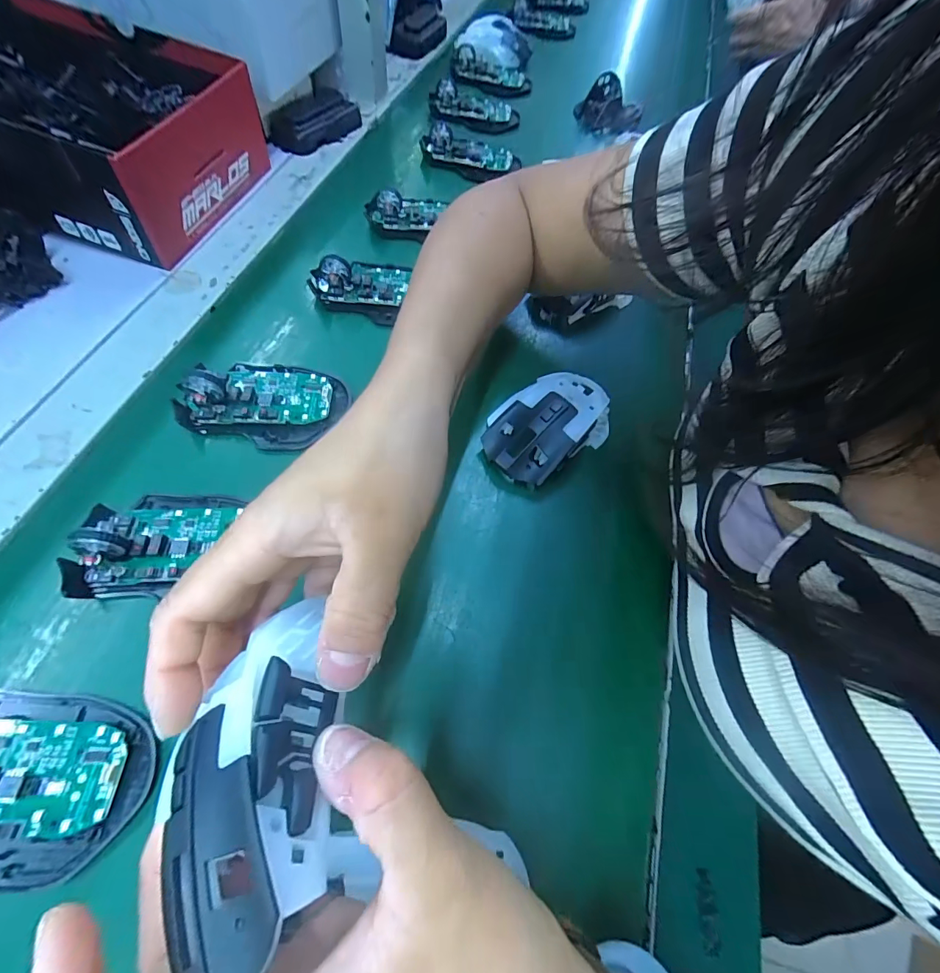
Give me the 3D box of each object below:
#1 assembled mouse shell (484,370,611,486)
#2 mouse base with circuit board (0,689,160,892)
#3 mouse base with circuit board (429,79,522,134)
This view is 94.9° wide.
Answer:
[{"bbox_3d":[0.059,-0.047,0.314,0.103,0.036,0.063,-35,69,-21],"label":"assembled mouse shell"},{"bbox_3d":[-0.212,0.137,0.199,0.113,0.022,0.073,5,61,-1],"label":"mouse base with circuit board"},{"bbox_3d":[0.006,-0.496,0.558,0.116,0.029,0.069,1,61,-4],"label":"mouse base with circuit board"}]

